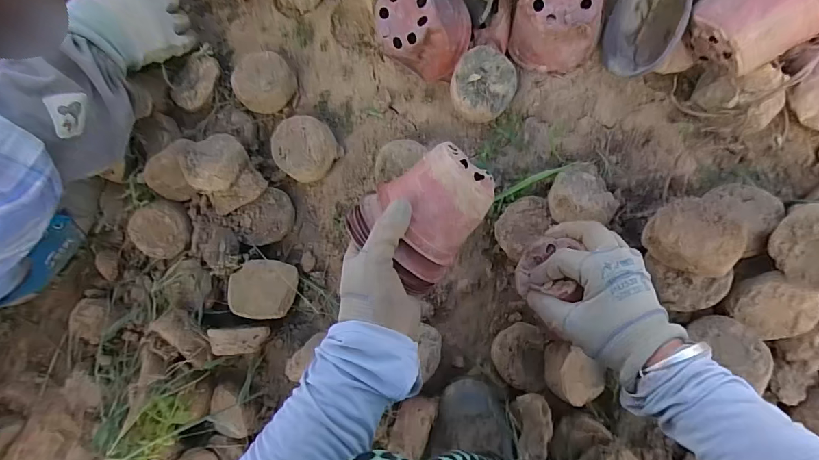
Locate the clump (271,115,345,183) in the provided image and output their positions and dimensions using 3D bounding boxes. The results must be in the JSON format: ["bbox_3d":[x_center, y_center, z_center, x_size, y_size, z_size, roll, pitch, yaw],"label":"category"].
[{"bbox_3d":[-0.128,-0.100,0.502,0.074,0.043,0.072,0,90,8],"label":"clump"}]

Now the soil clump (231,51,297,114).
[{"bbox_3d":[-0.179,-0.182,0.509,0.066,0.048,0.070,0,90,8],"label":"soil clump"}]

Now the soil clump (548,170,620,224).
[{"bbox_3d":[0.182,-0.036,0.433,0.064,0.056,0.053,2,90,8],"label":"soil clump"}]

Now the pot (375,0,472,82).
[{"bbox_3d":[0.014,-0.216,0.456,0.101,0.079,0.092,6,104,26],"label":"pot"}]

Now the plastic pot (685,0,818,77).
[{"bbox_3d":[0.289,-0.180,0.347,0.074,0.080,0.087,-41,84,8],"label":"plastic pot"}]

